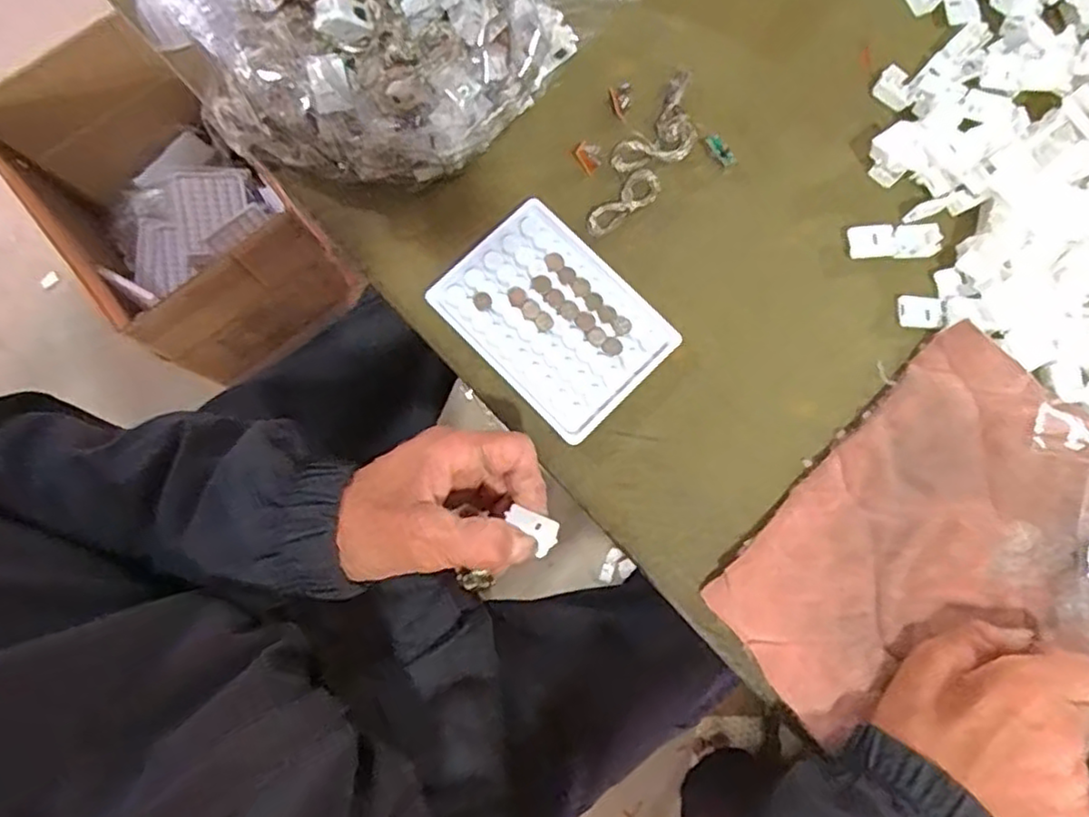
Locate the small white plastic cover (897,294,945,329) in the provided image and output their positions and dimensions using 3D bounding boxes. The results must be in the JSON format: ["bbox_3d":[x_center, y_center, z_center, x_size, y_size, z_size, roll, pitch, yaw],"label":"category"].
[{"bbox_3d":[0.233,-0.060,0.420,0.028,0.004,0.020,6,79,1],"label":"small white plastic cover"}]

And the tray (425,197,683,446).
[{"bbox_3d":[0.005,-0.054,0.414,0.094,0.016,0.127,-44,82,-7],"label":"tray"}]

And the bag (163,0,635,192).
[{"bbox_3d":[-0.076,-0.236,0.391,0.159,0.132,0.233,38,82,7],"label":"bag"}]

